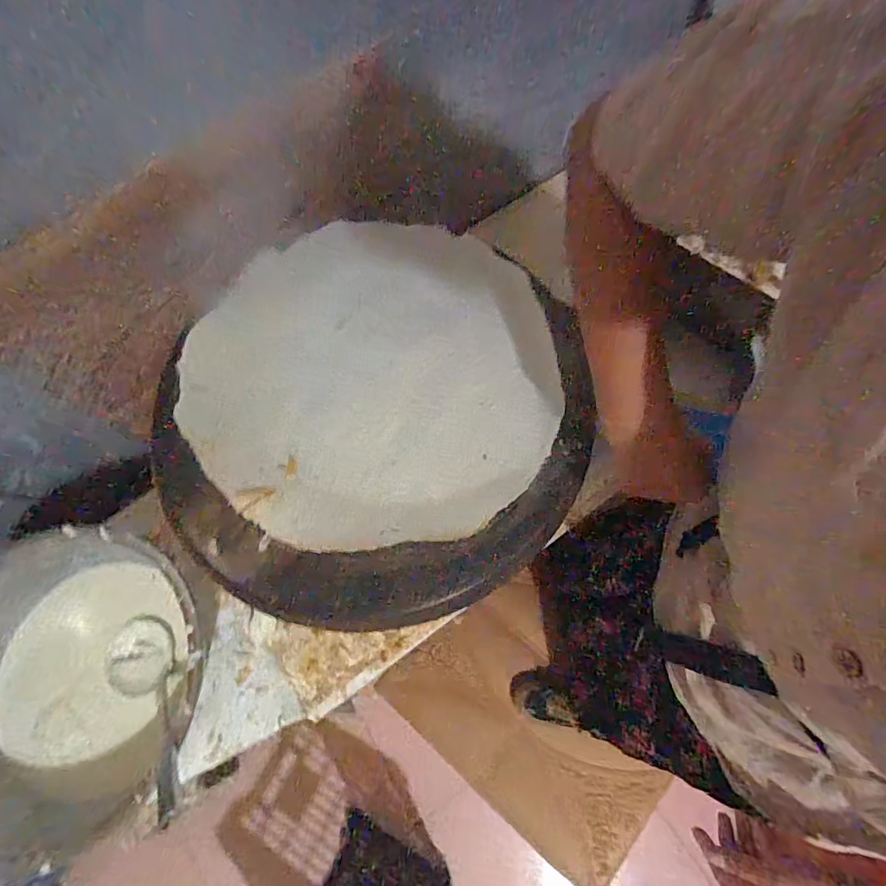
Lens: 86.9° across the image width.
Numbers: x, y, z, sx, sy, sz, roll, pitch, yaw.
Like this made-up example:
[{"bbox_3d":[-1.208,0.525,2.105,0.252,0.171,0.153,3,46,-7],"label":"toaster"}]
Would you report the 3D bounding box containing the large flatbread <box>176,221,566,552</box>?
[{"bbox_3d":[-0.092,-0.087,0.567,0.443,0.030,0.435,-5,70,1],"label":"large flatbread"}]

